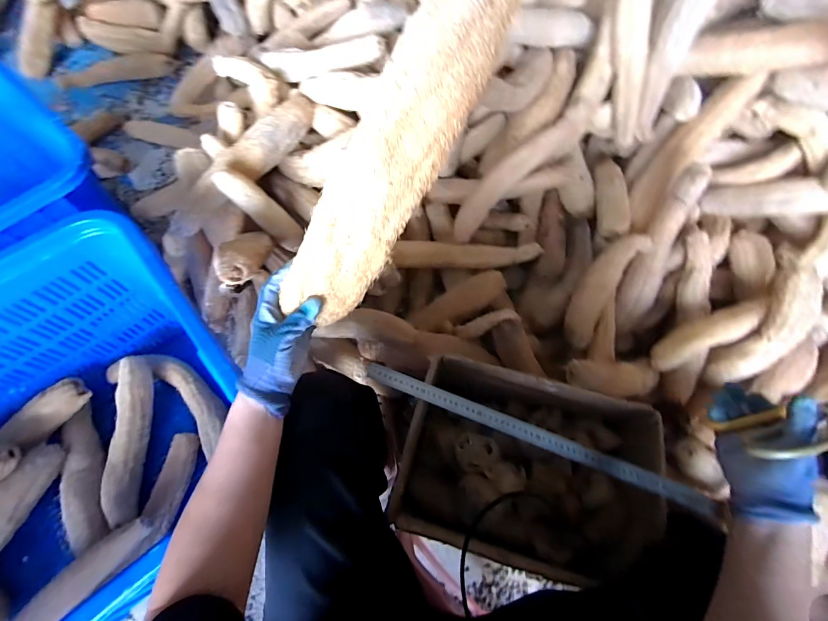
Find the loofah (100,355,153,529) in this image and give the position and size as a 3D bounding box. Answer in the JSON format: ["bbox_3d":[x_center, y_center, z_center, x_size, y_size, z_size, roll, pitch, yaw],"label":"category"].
[{"bbox_3d":[-0.623,0.271,0.791,0.072,0.066,0.338,-2,78,-3],"label":"loofah"}]

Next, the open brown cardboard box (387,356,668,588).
[{"bbox_3d":[0.186,0.287,0.685,0.397,0.235,0.280,14,66,4],"label":"open brown cardboard box"}]

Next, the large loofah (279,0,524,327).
[{"bbox_3d":[-0.019,-0.148,0.358,0.068,0.067,0.384,40,114,15],"label":"large loofah"}]

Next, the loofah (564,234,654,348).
[{"bbox_3d":[0.414,-0.055,0.809,0.087,0.059,0.289,33,88,12],"label":"loofah"}]

